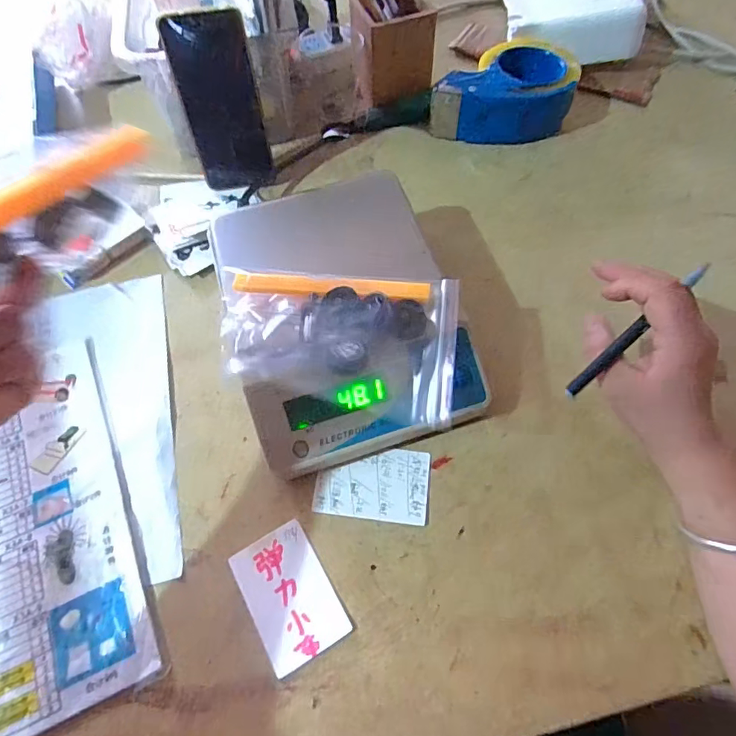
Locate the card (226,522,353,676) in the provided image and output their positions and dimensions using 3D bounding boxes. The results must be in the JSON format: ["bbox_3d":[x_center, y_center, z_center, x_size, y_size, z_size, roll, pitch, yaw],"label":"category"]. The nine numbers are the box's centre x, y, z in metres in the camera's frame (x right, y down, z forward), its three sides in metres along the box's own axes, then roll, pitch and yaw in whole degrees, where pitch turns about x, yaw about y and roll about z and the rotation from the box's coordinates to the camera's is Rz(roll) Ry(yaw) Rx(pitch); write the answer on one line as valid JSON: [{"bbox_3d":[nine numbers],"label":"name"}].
[{"bbox_3d":[-0.058,0.166,0.355,0.059,0.004,0.089,-29,65,-12],"label":"card"}]

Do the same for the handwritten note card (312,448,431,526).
[{"bbox_3d":[0.005,0.092,0.390,0.090,0.004,0.057,5,63,5],"label":"handwritten note card"}]

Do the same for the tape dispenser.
[{"bbox_3d":[0.160,-0.322,0.565,0.154,0.064,0.121,12,64,8],"label":"tape dispenser"}]

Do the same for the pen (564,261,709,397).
[{"bbox_3d":[0.186,-0.025,0.336,0.124,0.007,0.009,-46,65,9],"label":"pen"}]

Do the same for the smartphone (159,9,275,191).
[{"bbox_3d":[-0.148,-0.265,0.491,0.075,0.160,0.008,-9,44,-5],"label":"smartphone"}]

